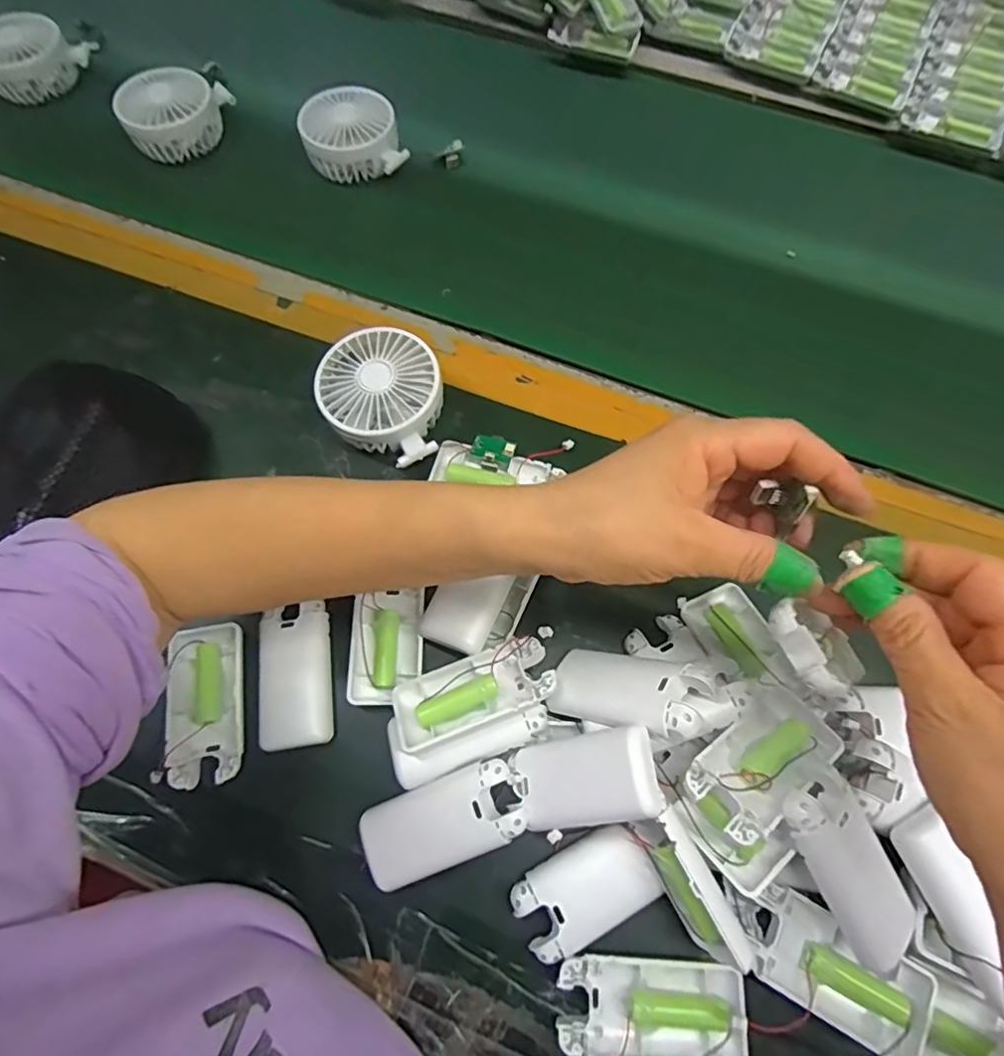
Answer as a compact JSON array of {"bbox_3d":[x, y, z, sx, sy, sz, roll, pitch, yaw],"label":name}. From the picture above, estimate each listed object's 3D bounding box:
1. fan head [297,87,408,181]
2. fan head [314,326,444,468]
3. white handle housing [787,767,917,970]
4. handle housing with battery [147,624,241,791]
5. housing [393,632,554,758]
[{"bbox_3d":[-0.140,-0.378,0.562,0.092,0.043,0.078,-1,67,-1],"label":"fan head"},{"bbox_3d":[-0.090,-0.094,0.437,0.090,0.047,0.100,3,70,1],"label":"fan head"},{"bbox_3d":[0.173,0.167,0.289,0.039,0.017,0.092,-27,90,-8],"label":"white handle housing"},{"bbox_3d":[-0.188,0.112,0.375,0.049,0.026,0.095,-4,67,-2],"label":"handle housing with battery"},{"bbox_3d":[-0.017,0.098,0.350,0.093,0.026,0.042,-20,68,-9],"label":"housing"}]

